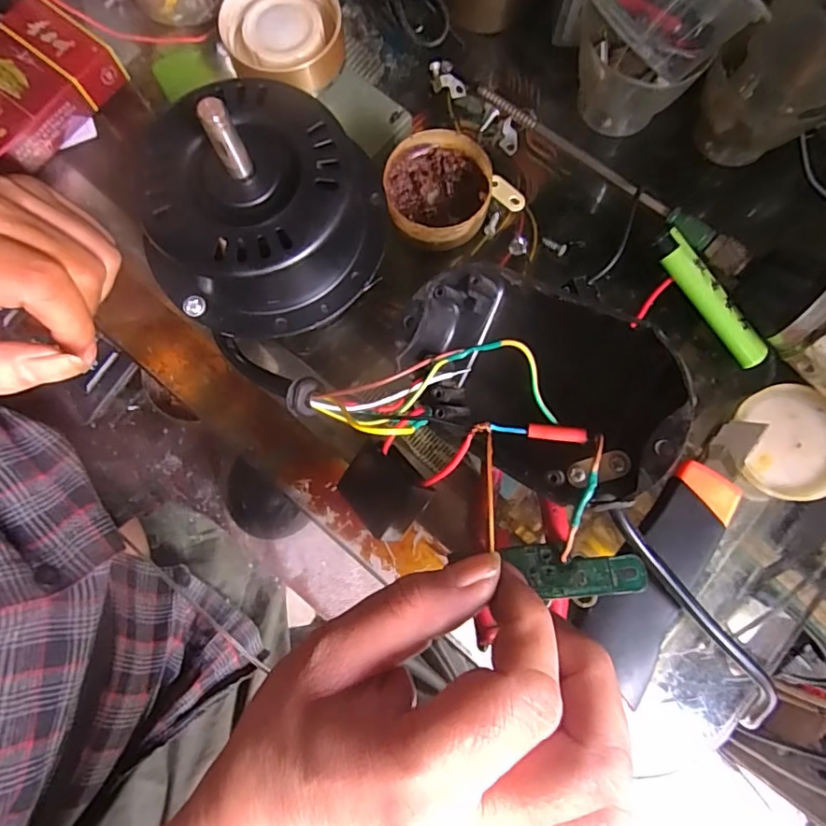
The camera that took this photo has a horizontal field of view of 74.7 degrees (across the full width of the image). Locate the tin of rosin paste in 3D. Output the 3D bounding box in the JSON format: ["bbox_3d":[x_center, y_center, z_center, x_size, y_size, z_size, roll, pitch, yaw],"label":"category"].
[{"bbox_3d":[0.013,-0.114,0.281,0.054,0.024,0.054,0,79,1],"label":"tin of rosin paste"}]

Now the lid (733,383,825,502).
[{"bbox_3d":[0.189,0.014,0.266,0.054,0.004,0.055,0,79,1],"label":"lid"}]

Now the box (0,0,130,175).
[{"bbox_3d":[-0.208,-0.175,0.291,0.056,0.024,0.085,38,82,7],"label":"box"}]

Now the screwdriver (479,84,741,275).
[{"bbox_3d":[0.100,-0.123,0.277,0.162,0.018,0.014,43,83,8],"label":"screwdriver"}]

